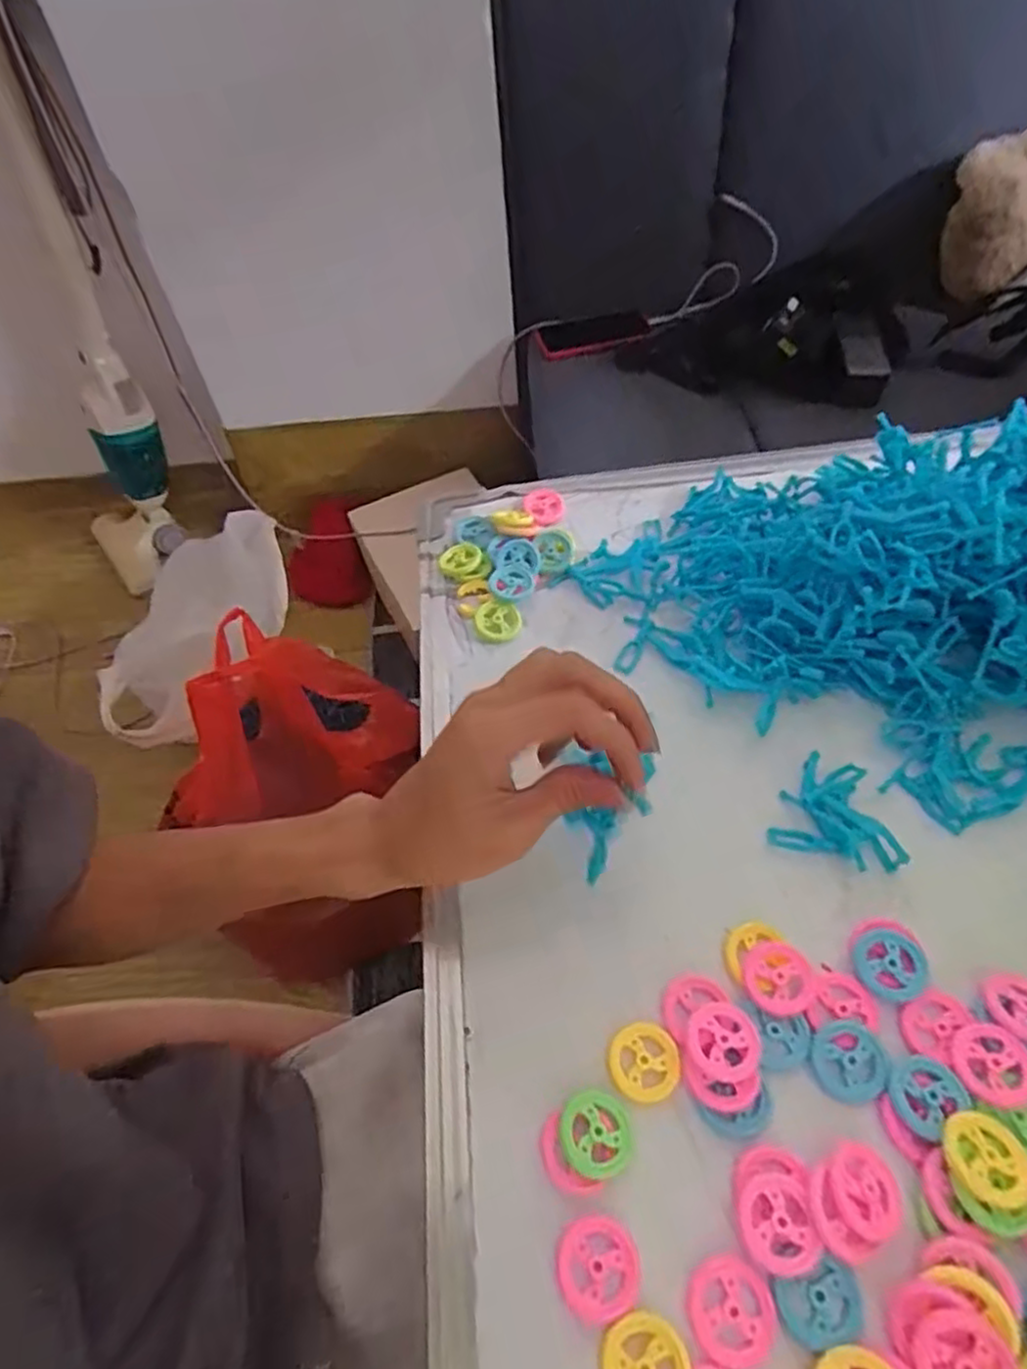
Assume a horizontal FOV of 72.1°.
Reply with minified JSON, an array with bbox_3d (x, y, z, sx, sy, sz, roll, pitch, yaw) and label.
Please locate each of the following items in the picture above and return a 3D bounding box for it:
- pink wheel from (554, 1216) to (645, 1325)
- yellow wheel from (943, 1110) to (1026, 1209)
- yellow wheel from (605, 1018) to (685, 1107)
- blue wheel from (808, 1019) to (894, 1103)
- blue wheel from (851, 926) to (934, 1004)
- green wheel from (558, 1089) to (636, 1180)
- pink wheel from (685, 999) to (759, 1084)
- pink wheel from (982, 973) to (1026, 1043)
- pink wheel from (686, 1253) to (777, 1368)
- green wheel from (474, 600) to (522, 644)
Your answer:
[{"bbox_3d":[0.031,0.211,0.255,0.030,0.004,0.029,-3,51,4],"label":"pink wheel"},{"bbox_3d":[0.173,0.173,0.258,0.027,0.011,0.029,-3,51,4],"label":"yellow wheel"},{"bbox_3d":[0.054,0.158,0.294,0.030,0.005,0.030,-3,51,4],"label":"yellow wheel"},{"bbox_3d":[0.137,0.153,0.286,0.029,0.004,0.029,-3,51,4],"label":"blue wheel"},{"bbox_3d":[0.164,0.121,0.306,0.031,0.006,0.029,-3,51,4],"label":"blue wheel"},{"bbox_3d":[0.033,0.177,0.278,0.029,0.008,0.029,-3,51,4],"label":"green wheel"},{"bbox_3d":[0.086,0.148,0.291,0.029,0.010,0.029,-3,51,4],"label":"pink wheel"},{"bbox_3d":[0.211,0.134,0.292,0.028,0.004,0.029,-2,38,1],"label":"pink wheel"},{"bbox_3d":[0.076,0.218,0.245,0.028,0.005,0.030,-3,51,4],"label":"pink wheel"},{"bbox_3d":[-0.009,-0.041,0.446,0.029,0.006,0.026,8,53,12],"label":"green wheel"}]

